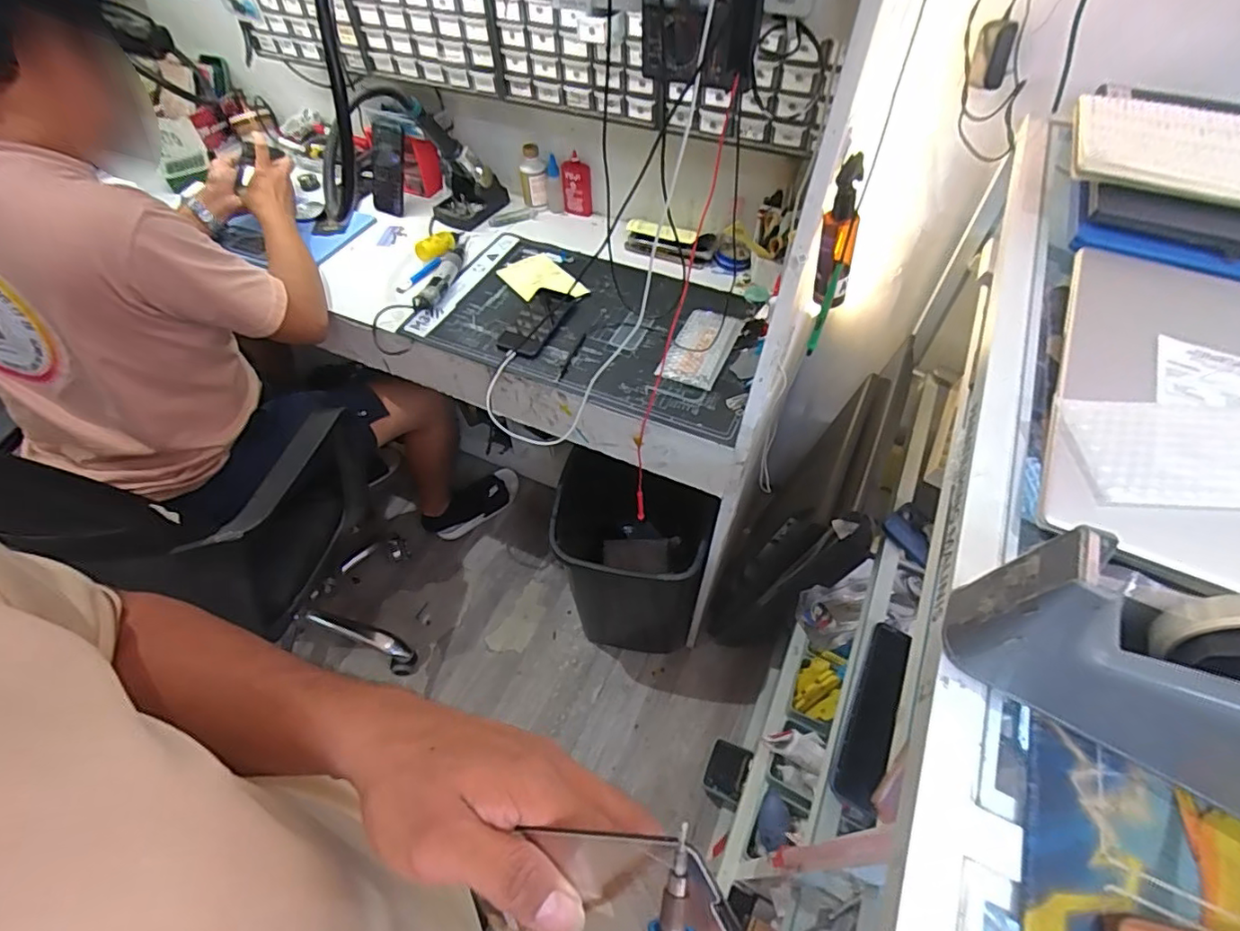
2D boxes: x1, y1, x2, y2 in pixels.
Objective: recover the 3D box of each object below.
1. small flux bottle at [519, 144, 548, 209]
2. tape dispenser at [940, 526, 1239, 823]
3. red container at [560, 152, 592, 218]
[{"bbox_3d":[-0.174,-0.577,1.149,0.049,0.123,0.037,-9,55,-5],"label":"small flux bottle"},{"bbox_3d":[0.281,0.106,0.277,0.194,0.107,0.059,22,57,17],"label":"tape dispenser"},{"bbox_3d":[-0.086,-0.557,1.131,0.058,0.128,0.028,-1,54,1],"label":"red container"}]

